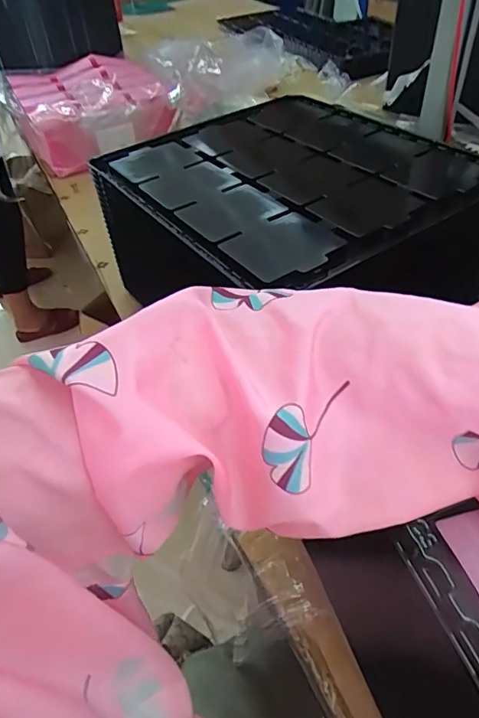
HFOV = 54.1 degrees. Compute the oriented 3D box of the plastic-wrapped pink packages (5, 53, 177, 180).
[{"bbox_3d":[-0.345,-0.581,1.079,0.305,0.133,0.368,-21,48,-14],"label":"plastic-wrapped pink packages"}]

